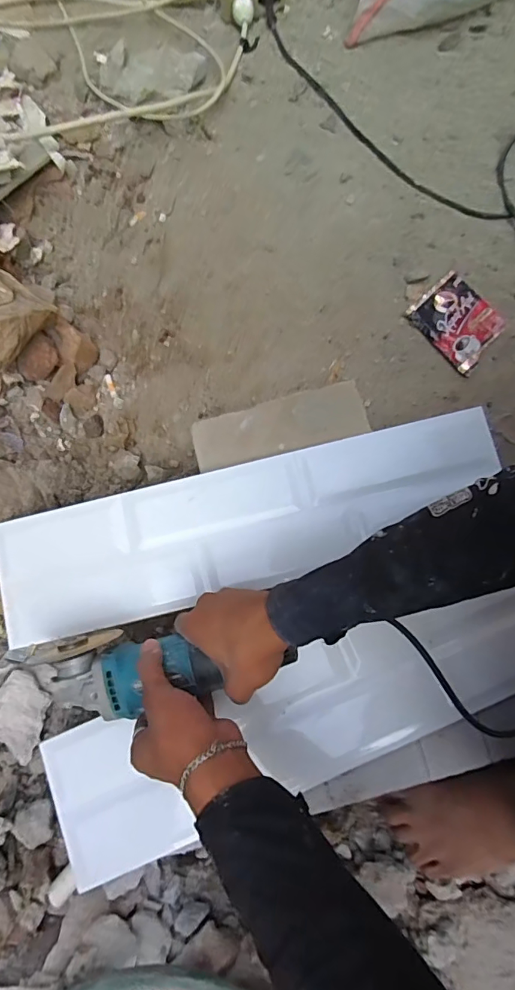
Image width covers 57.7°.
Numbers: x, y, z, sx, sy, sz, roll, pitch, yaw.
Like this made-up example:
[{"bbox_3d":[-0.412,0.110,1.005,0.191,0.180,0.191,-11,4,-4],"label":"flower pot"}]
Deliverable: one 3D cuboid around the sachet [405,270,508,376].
[{"bbox_3d":[0.273,-0.236,0.637,0.087,0.009,0.116,-43,89,3],"label":"sachet"}]

